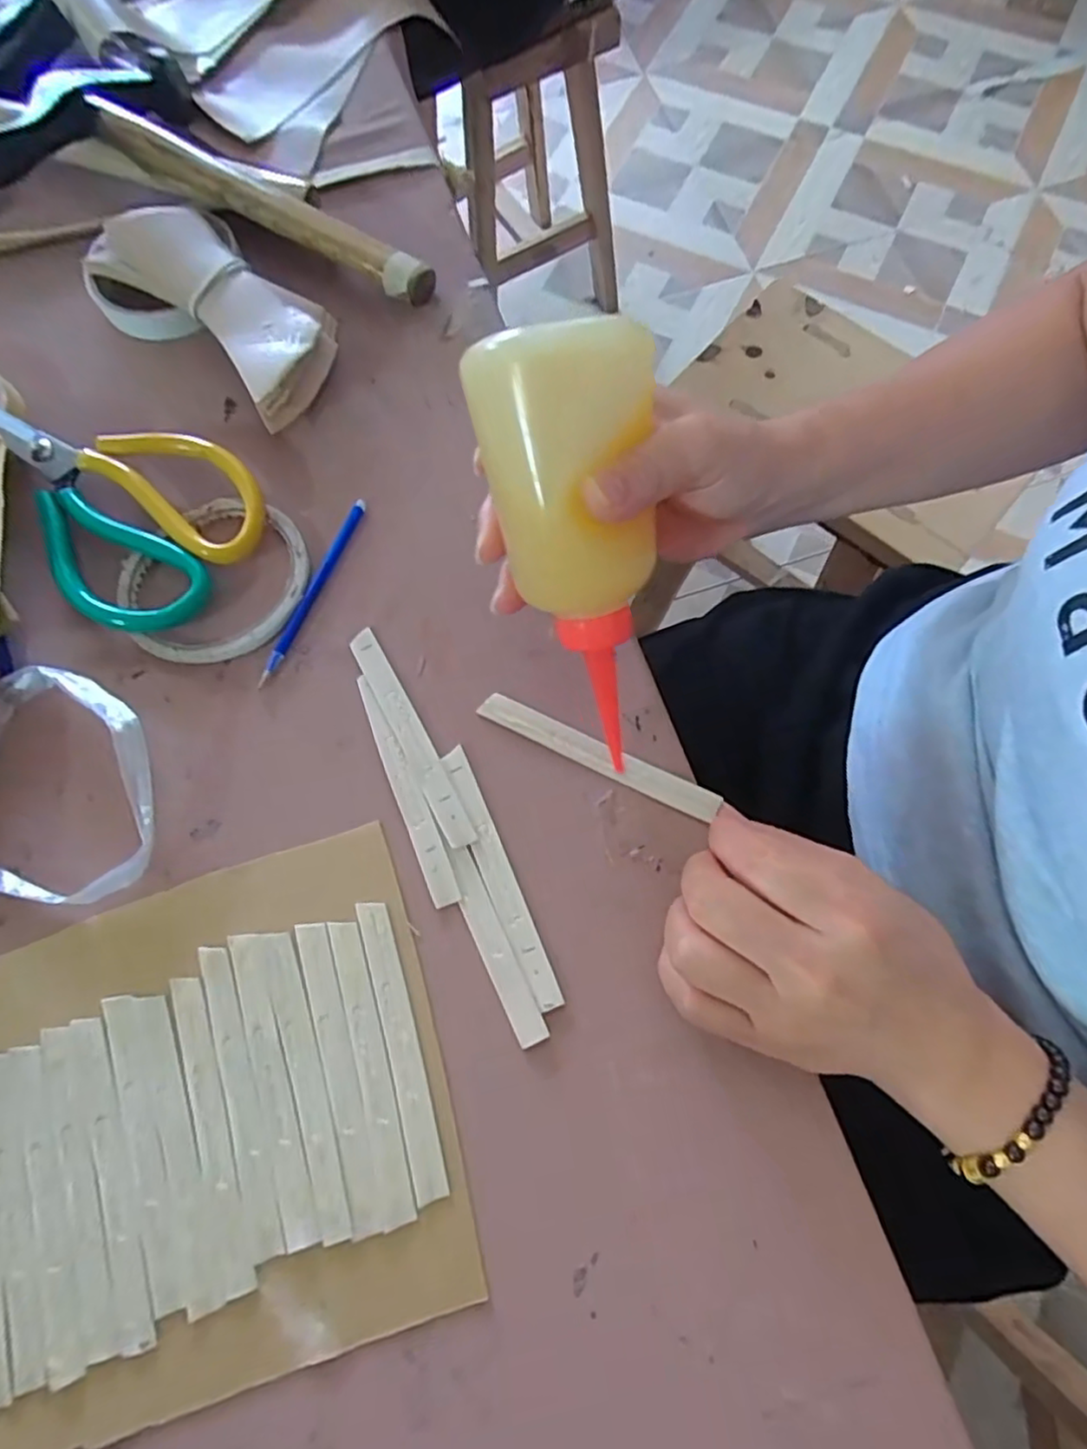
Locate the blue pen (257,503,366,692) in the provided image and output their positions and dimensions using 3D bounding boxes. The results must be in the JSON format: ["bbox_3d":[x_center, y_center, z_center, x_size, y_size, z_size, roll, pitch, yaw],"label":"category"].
[{"bbox_3d":[-0.114,-0.067,0.326,0.006,0.004,0.106,22,75,8],"label":"blue pen"}]

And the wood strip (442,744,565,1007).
[{"bbox_3d":[-0.020,0.064,0.286,0.012,0.004,0.116,-23,74,-5],"label":"wood strip"}]

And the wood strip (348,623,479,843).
[{"bbox_3d":[-0.061,0.004,0.305,0.013,0.004,0.113,-29,75,-7],"label":"wood strip"}]

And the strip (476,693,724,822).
[{"bbox_3d":[0.024,0.014,0.300,0.113,0.004,0.014,24,75,10],"label":"strip"}]

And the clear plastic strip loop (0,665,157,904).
[{"bbox_3d":[-0.221,0.025,0.294,0.106,0.024,0.102,0,73,2],"label":"clear plastic strip loop"}]

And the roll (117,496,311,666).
[{"bbox_3d":[-0.163,-0.072,0.329,0.092,0.004,0.086,0,73,2],"label":"roll"}]

